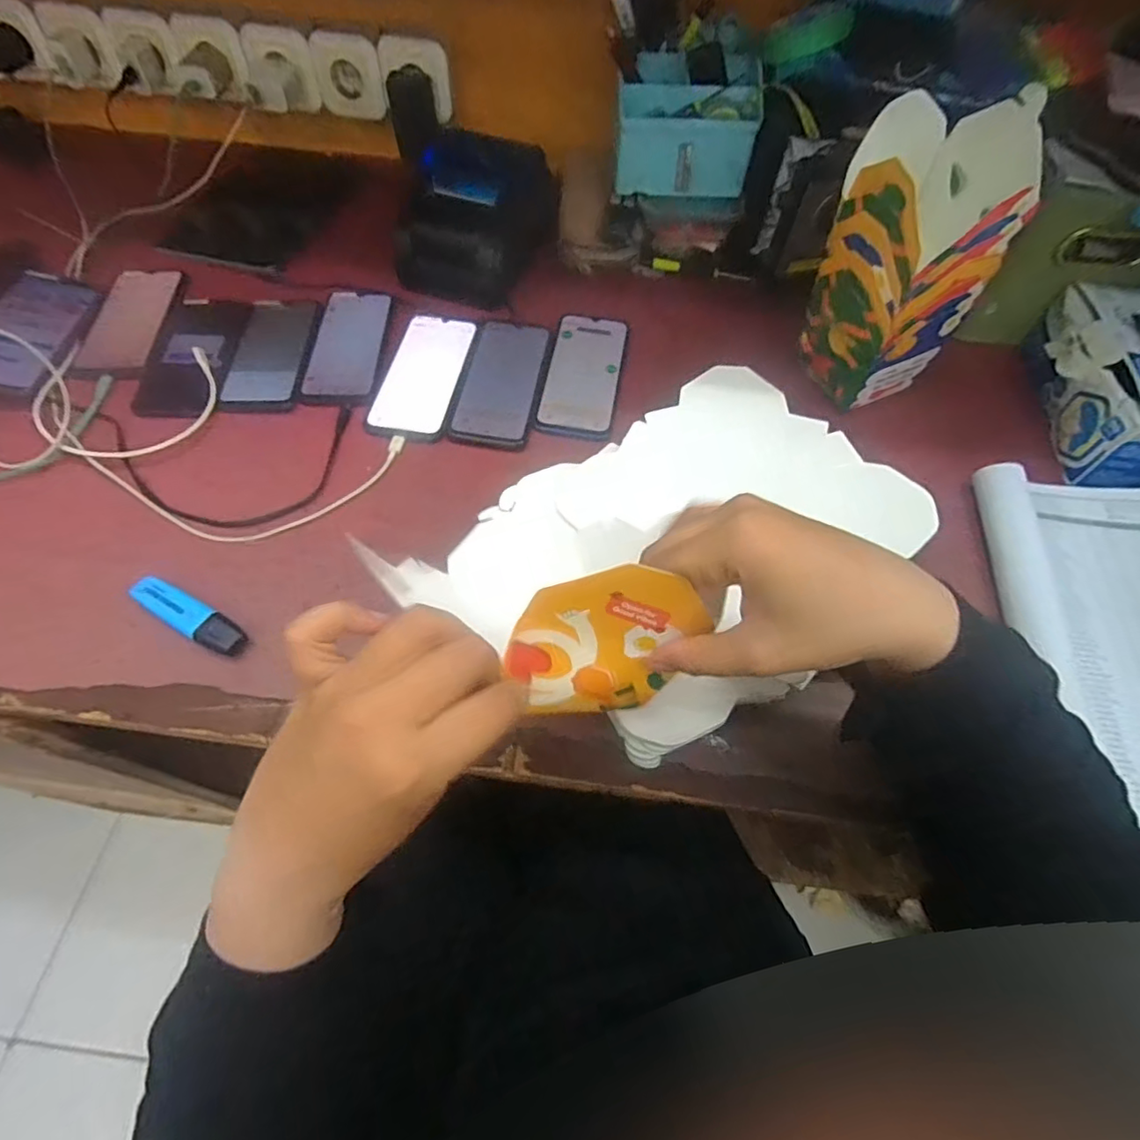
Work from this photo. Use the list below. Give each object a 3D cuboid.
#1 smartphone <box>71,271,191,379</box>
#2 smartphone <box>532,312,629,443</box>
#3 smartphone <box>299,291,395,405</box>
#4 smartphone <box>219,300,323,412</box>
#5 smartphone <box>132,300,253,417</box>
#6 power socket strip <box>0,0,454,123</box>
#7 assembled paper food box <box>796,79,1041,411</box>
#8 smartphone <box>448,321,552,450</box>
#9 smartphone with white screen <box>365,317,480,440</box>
[{"bbox_3d":[-0.469,-0.269,0.610,0.080,0.012,0.158,0,60,-3],"label":"smartphone"},{"bbox_3d":[0.014,-0.206,0.596,0.079,0.014,0.167,9,60,3],"label":"smartphone"},{"bbox_3d":[-0.235,-0.239,0.605,0.077,0.011,0.164,1,60,-2],"label":"smartphone"},{"bbox_3d":[-0.312,-0.229,0.600,0.075,0.007,0.165,-2,60,-4],"label":"smartphone"},{"bbox_3d":[-0.389,-0.225,0.588,0.082,0.007,0.168,-1,60,-3],"label":"smartphone"},{"bbox_3d":[-0.544,-0.611,0.687,0.795,0.081,0.072,5,60,1],"label":"power socket strip"},{"bbox_3d":[0.287,-0.268,0.509,0.116,0.211,0.126,-20,63,-14],"label":"assembled paper food box"},{"bbox_3d":[-0.070,-0.200,0.592,0.083,0.008,0.178,8,60,2],"label":"smartphone"},{"bbox_3d":[-0.148,-0.203,0.590,0.084,0.010,0.173,10,60,3],"label":"smartphone with white screen"}]

